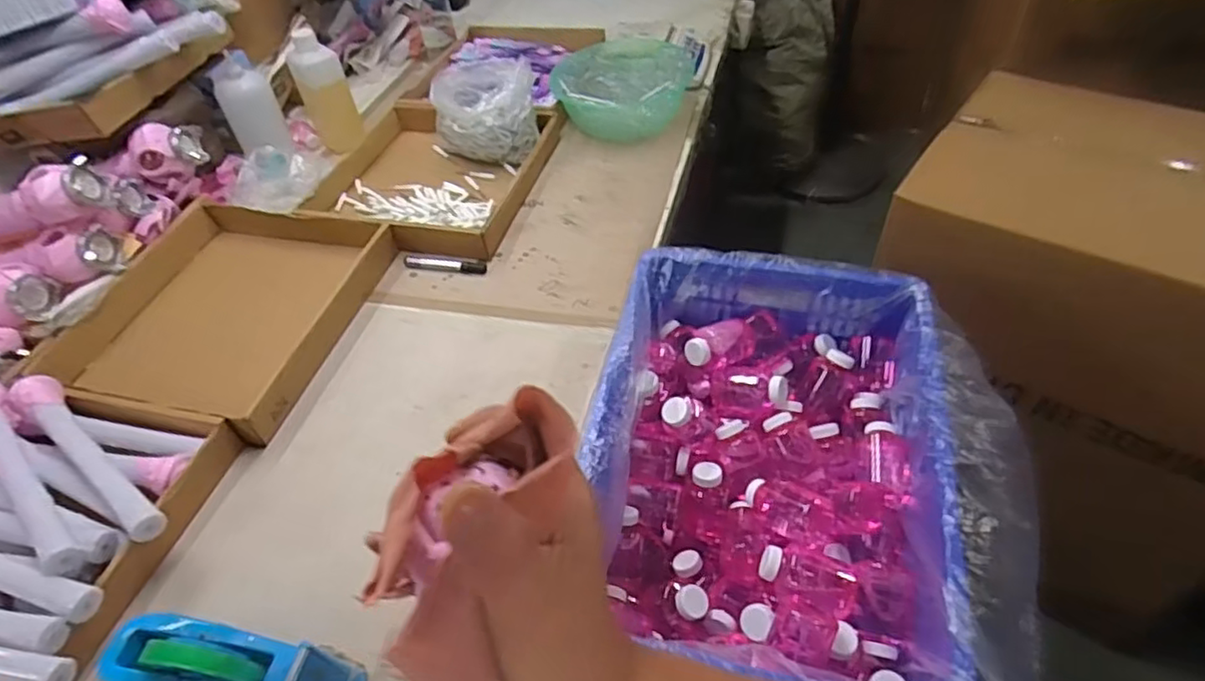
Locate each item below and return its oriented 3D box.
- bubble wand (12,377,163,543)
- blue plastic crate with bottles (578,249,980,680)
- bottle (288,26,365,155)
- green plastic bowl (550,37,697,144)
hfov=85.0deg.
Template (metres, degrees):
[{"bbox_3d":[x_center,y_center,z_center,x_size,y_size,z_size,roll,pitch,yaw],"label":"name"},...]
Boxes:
[{"bbox_3d":[-0.589,0.129,0.744,0.303,0.043,0.049,29,56,29],"label":"bubble wand"},{"bbox_3d":[0.175,0.129,0.723,0.346,0.176,0.488,7,48,13],"label":"blue plastic crate with bottles"},{"bbox_3d":[-0.524,-0.476,1.258,0.074,0.204,0.081,30,57,30],"label":"bottle"},{"bbox_3d":[0.042,-0.504,1.287,0.254,0.079,0.277,10,49,16],"label":"green plastic bowl"}]

